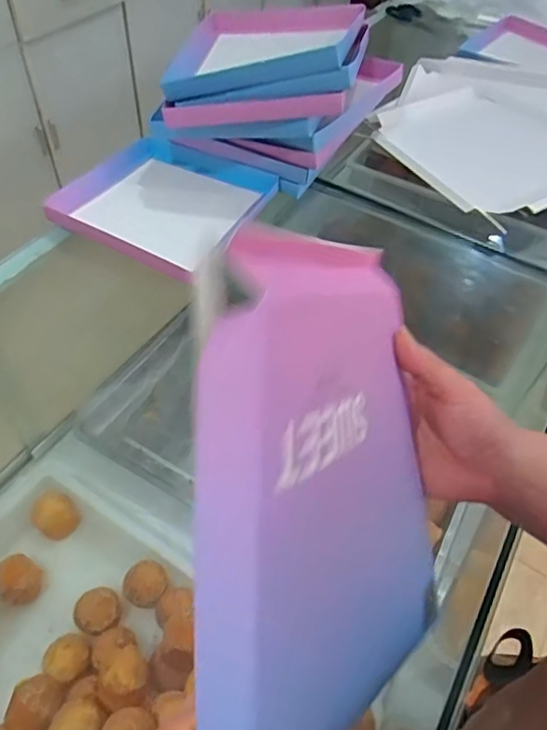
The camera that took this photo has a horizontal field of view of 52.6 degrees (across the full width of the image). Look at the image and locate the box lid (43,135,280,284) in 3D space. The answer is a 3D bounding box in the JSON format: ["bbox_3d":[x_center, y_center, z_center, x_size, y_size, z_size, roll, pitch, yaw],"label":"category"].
[{"bbox_3d":[-0.149,-0.222,0.749,0.239,0.039,0.234,21,52,12],"label":"box lid"}]

